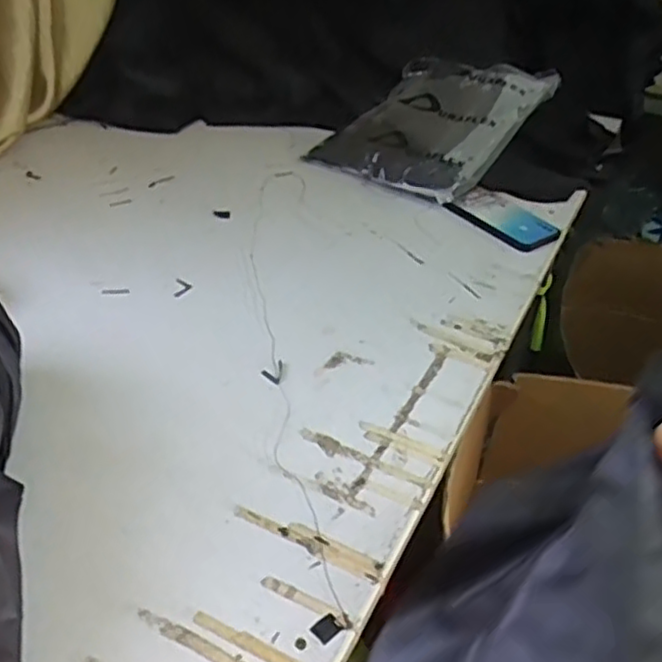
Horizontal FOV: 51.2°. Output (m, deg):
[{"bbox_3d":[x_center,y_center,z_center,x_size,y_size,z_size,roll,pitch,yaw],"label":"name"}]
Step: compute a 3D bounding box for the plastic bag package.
[{"bbox_3d":[0.158,-0.329,1.076,0.262,0.063,0.318,28,59,28],"label":"plastic bag package"}]

